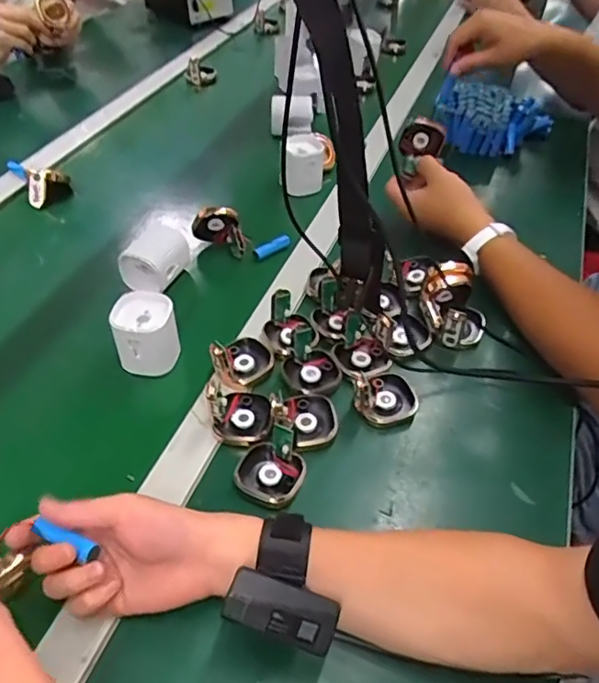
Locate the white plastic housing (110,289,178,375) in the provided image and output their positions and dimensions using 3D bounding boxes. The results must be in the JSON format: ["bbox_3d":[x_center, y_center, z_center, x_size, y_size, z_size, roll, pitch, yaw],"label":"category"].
[{"bbox_3d":[-0.151,-0.008,0.561,0.058,0.061,0.058,-12,47,-15],"label":"white plastic housing"}]

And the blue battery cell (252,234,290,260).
[{"bbox_3d":[-0.034,-0.115,0.692,0.050,0.014,0.013,-23,44,22],"label":"blue battery cell"}]

